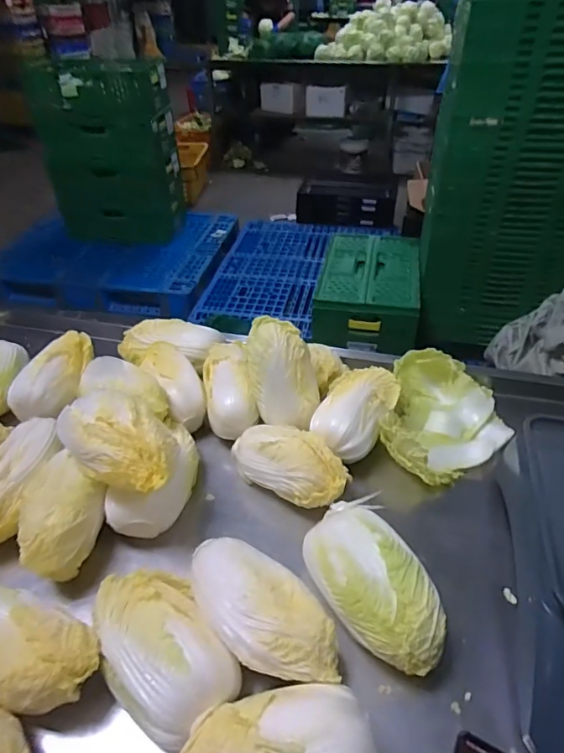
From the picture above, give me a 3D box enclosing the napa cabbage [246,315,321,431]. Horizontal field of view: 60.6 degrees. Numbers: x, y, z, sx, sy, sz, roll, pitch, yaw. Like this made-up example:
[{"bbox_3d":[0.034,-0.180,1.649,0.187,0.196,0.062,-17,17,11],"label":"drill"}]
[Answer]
[{"bbox_3d":[-0.003,-0.005,0.721,0.097,0.174,0.093,-16,11,0],"label":"napa cabbage"}]

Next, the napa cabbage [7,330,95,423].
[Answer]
[{"bbox_3d":[-0.369,0.002,0.778,0.099,0.078,0.170,-2,40,-2],"label":"napa cabbage"}]

